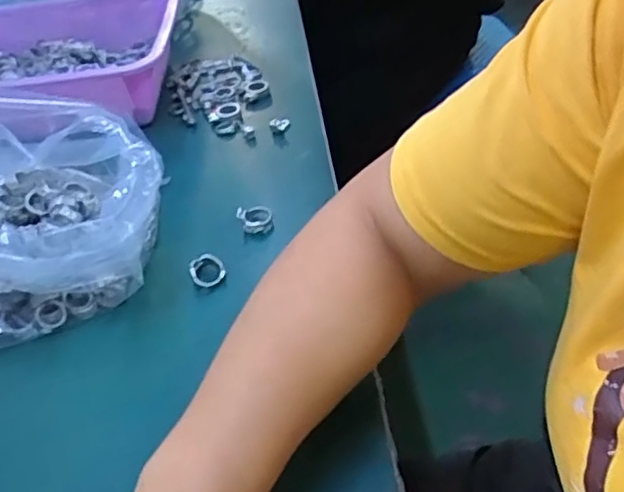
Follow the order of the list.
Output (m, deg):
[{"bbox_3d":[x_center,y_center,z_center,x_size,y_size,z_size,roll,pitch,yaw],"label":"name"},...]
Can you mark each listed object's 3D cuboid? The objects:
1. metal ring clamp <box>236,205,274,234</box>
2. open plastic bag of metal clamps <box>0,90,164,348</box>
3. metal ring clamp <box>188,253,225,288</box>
[{"bbox_3d":[-0.047,-0.024,0.512,0.029,0.013,0.028,-7,42,-1],"label":"metal ring clamp"},{"bbox_3d":[-0.237,-0.029,0.457,0.247,0.125,0.166,-5,42,2],"label":"open plastic bag of metal clamps"},{"bbox_3d":[-0.080,0.018,0.469,0.025,0.014,0.023,-17,43,-12],"label":"metal ring clamp"}]

